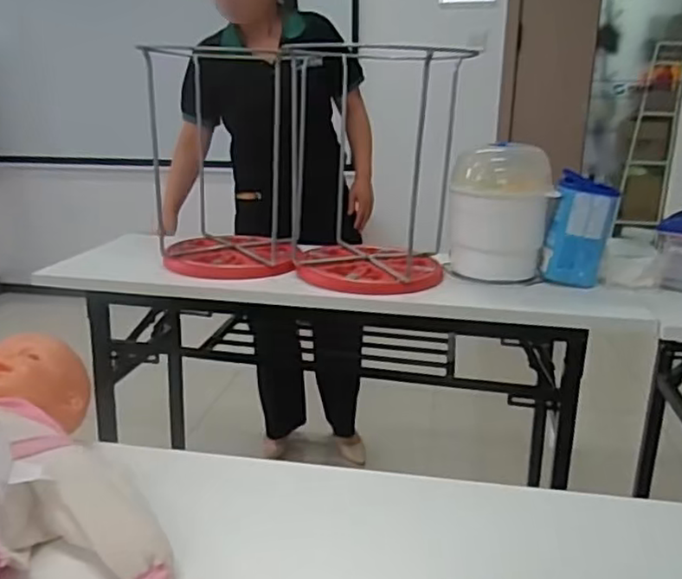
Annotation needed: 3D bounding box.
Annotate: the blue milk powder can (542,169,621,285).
[{"bbox_3d":[0.507,-0.117,1.387,0.127,0.235,0.082,9,19,24],"label":"blue milk powder can"}]

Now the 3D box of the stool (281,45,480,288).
[{"bbox_3d":[0.070,-0.272,1.421,0.360,0.477,0.391,1,18,0],"label":"stool"}]

